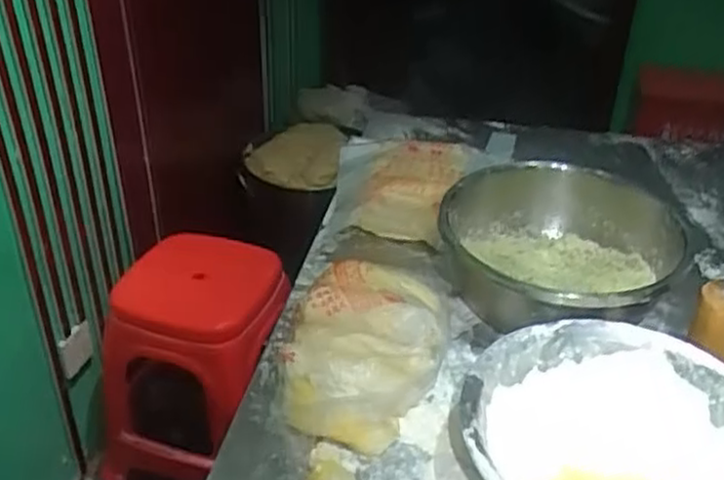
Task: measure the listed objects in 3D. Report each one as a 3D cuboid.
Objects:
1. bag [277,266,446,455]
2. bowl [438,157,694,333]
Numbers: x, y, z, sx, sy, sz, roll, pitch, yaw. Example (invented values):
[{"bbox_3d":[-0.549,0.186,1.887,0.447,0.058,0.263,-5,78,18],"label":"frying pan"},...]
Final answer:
[{"bbox_3d":[-0.001,0.116,0.801,0.159,0.066,0.208,10,35,13],"label":"bag"},{"bbox_3d":[0.231,0.017,0.921,0.272,0.126,0.272,1,34,-1],"label":"bowl"}]

